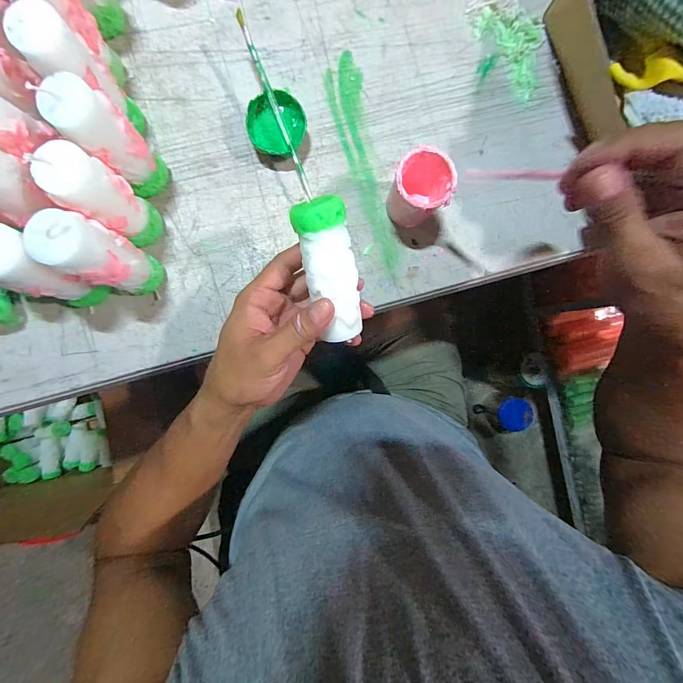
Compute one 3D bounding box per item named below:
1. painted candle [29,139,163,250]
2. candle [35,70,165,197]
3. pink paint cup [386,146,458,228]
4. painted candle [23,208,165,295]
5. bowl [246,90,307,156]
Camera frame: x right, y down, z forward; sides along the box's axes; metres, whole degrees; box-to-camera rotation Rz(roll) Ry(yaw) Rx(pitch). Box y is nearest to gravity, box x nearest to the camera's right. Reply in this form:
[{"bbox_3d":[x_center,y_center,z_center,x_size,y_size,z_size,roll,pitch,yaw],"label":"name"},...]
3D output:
[{"bbox_3d":[-0.185,-0.111,0.275,0.036,0.107,0.040,19,87,-4],"label":"painted candle"},{"bbox_3d":[-0.182,-0.158,0.277,0.039,0.106,0.039,0,88,-4],"label":"candle"},{"bbox_3d":[0.068,-0.135,0.312,0.049,0.066,0.048,0,88,-4],"label":"pink paint cup"},{"bbox_3d":[-0.185,-0.066,0.273,0.039,0.109,0.040,0,88,-4],"label":"painted candle"},{"bbox_3d":[-0.061,-0.202,0.324,0.050,0.029,0.051,0,88,-4],"label":"bowl"}]

